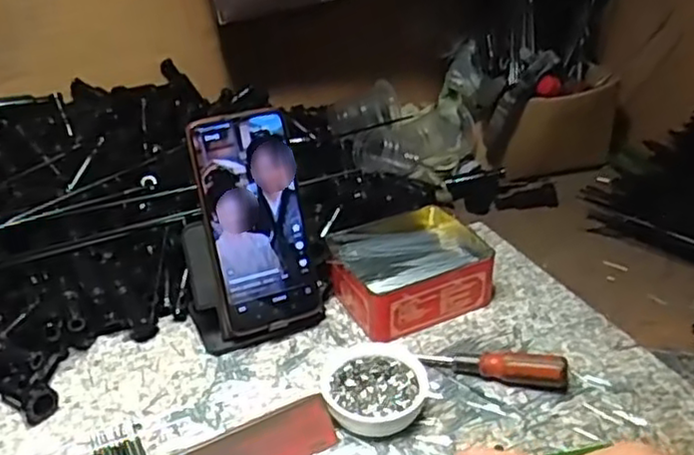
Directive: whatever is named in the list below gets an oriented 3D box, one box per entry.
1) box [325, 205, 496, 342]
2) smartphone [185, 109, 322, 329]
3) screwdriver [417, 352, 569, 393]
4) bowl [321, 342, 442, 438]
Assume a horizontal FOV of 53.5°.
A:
[{"bbox_3d":[0.051,0.034,0.594,0.129,0.046,0.117,-16,34,-20],"label":"box"},{"bbox_3d":[-0.069,-0.006,0.532,0.077,0.162,0.006,-15,10,-20],"label":"smartphone"},{"bbox_3d":[0.109,0.100,0.507,0.105,0.025,0.018,9,33,17],"label":"screwdriver"},{"bbox_3d":[0.018,0.114,0.485,0.072,0.026,0.069,-2,32,1],"label":"bowl"}]

